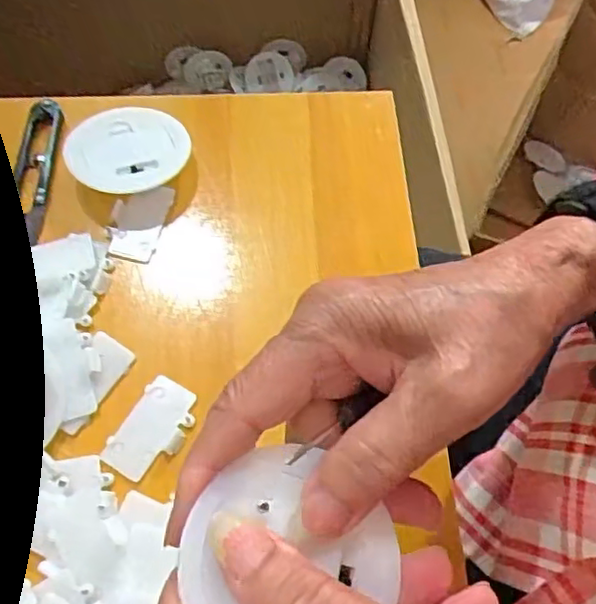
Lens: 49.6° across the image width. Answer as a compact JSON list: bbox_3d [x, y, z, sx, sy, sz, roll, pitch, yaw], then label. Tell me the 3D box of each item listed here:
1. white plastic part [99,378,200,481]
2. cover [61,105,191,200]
[{"bbox_3d":[-0.067,0.059,0.302,0.029,0.004,0.047,27,68,14],"label":"white plastic part"},{"bbox_3d":[-0.093,-0.084,0.350,0.064,0.007,0.060,3,58,-5],"label":"cover"}]

